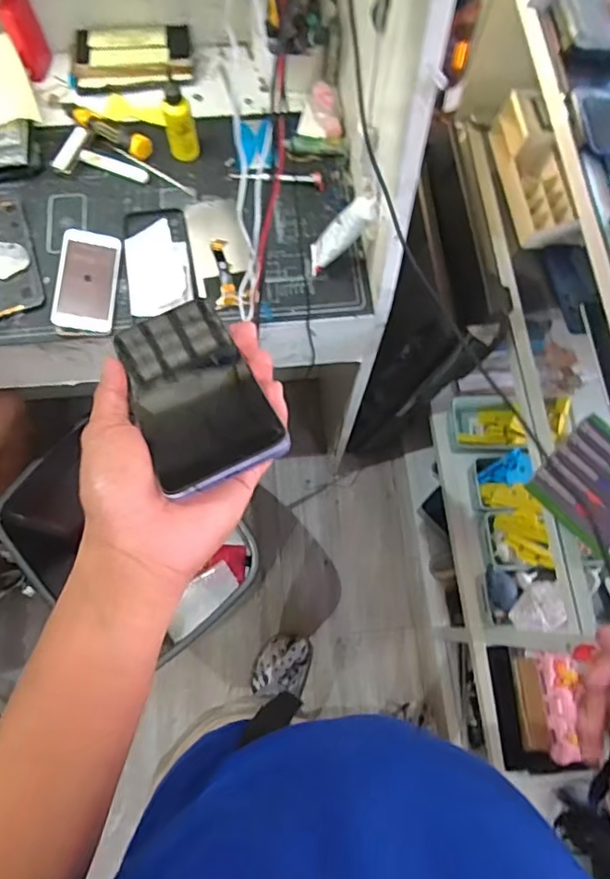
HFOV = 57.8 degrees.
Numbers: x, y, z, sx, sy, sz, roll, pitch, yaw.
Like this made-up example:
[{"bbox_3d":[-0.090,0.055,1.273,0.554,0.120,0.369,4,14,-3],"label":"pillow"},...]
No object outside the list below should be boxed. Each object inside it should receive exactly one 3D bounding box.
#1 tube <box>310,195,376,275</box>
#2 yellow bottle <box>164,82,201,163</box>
[{"bbox_3d":[0.040,-0.248,0.663,0.023,0.119,0.037,5,70,-31],"label":"tube"},{"bbox_3d":[-0.161,-0.407,0.719,0.035,0.095,0.032,-7,73,-4],"label":"yellow bottle"}]

